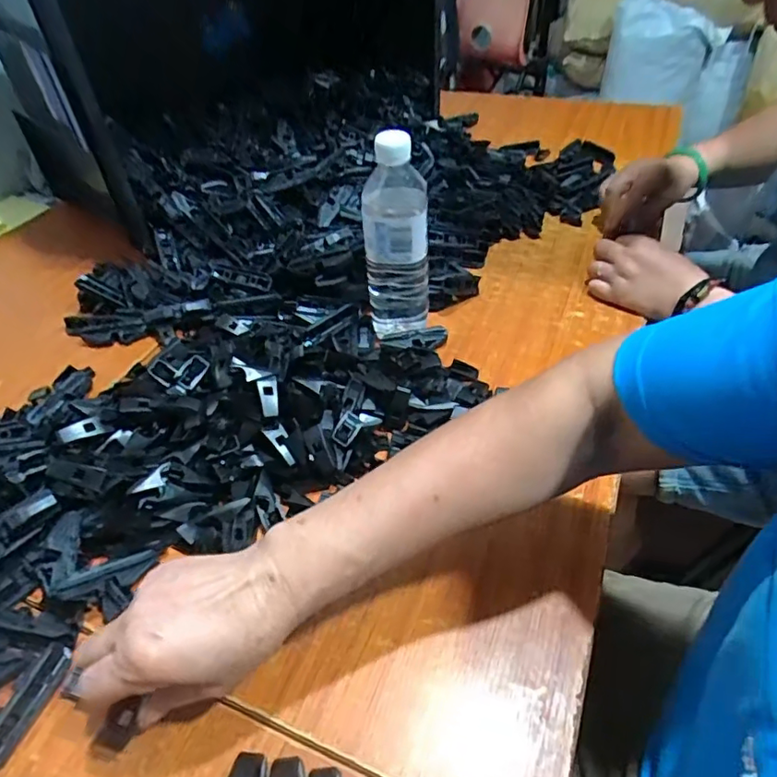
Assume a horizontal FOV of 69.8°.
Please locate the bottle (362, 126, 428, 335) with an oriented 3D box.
[{"bbox_3d":[0.009,-0.146,0.563,0.064,0.199,0.053,-2,44,3],"label":"bottle"}]

